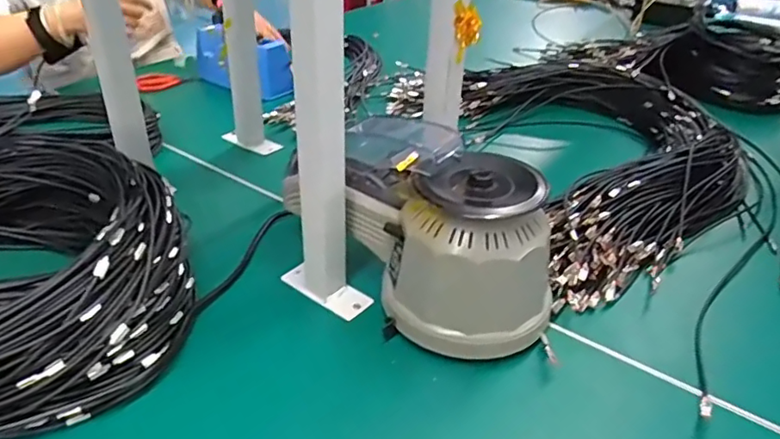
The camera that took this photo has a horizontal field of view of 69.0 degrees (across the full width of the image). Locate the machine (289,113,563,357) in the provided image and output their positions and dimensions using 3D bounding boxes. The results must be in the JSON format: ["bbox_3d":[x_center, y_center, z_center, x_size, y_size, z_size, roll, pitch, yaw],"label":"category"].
[{"bbox_3d":[0.048,0.018,0.539,0.146,0.147,0.212,-24,42,-34],"label":"machine"}]

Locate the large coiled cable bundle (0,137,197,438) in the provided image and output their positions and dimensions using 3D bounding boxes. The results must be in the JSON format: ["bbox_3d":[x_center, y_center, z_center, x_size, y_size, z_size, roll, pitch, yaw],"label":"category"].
[{"bbox_3d":[-0.437,0.012,0.545,0.517,0.116,0.295,12,34,13],"label":"large coiled cable bundle"}]

